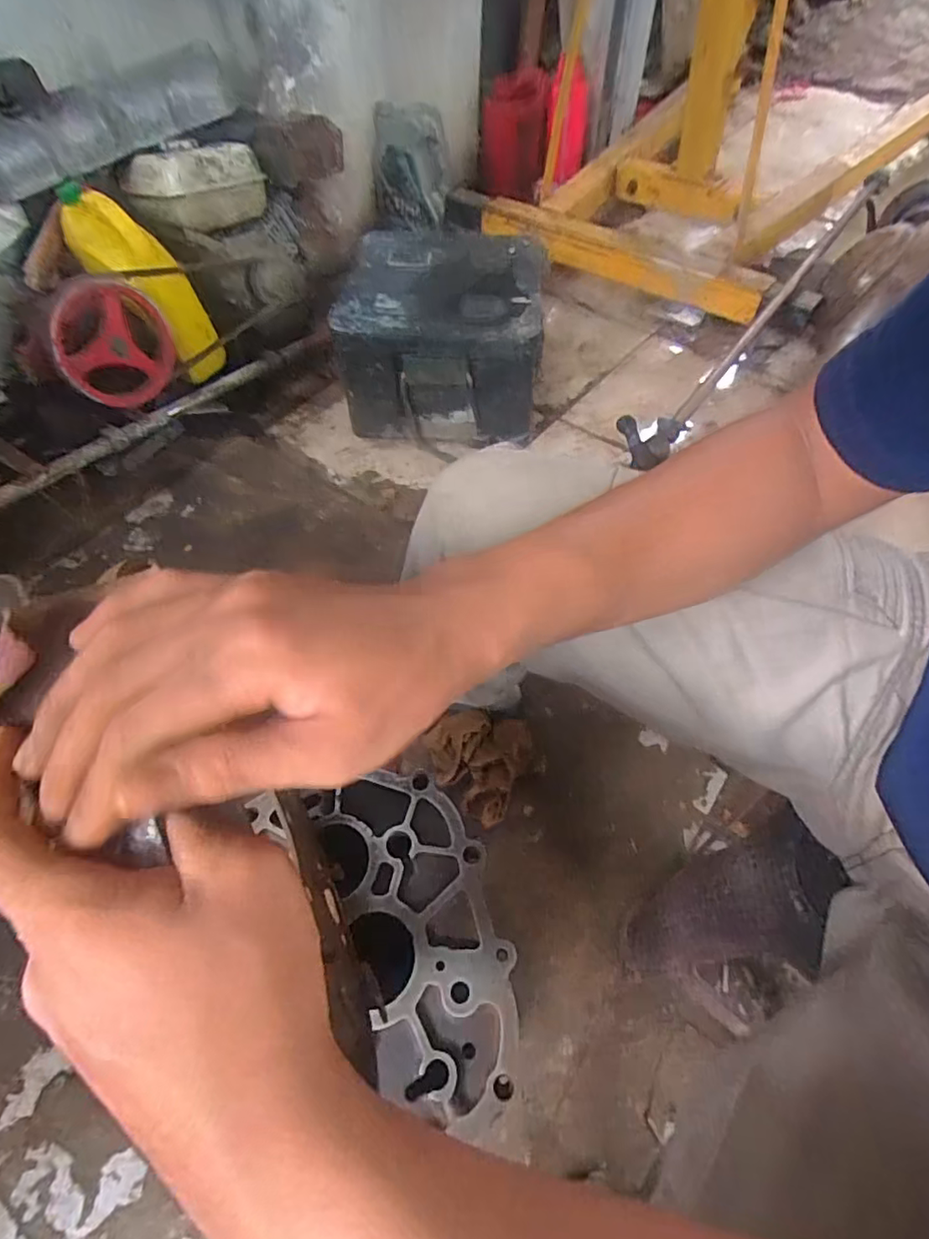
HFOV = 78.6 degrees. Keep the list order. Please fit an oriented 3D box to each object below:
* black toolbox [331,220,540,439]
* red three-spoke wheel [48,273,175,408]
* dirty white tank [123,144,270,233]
[{"bbox_3d":[-0.042,-0.576,1.169,0.366,0.236,0.352,0,56,2],"label":"black toolbox"},{"bbox_3d":[-0.560,-0.442,0.908,0.038,0.174,0.184,36,64,23],"label":"red three-spoke wheel"},{"bbox_3d":[-0.460,-0.743,0.978,0.222,0.111,0.087,-23,58,-14],"label":"dirty white tank"}]

